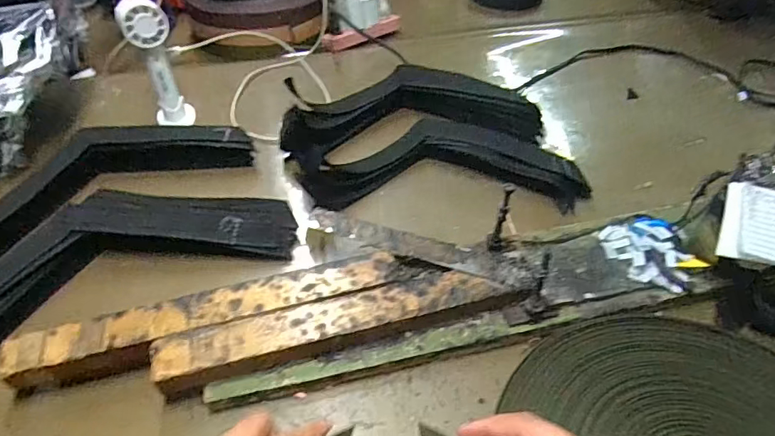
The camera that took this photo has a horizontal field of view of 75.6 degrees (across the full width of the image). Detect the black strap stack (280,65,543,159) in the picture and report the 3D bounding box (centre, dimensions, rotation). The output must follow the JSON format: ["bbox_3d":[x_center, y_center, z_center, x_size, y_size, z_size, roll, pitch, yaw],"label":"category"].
[{"bbox_3d":[0.032,-0.149,0.636,0.328,0.052,0.138,-7,46,-5],"label":"black strap stack"}]

